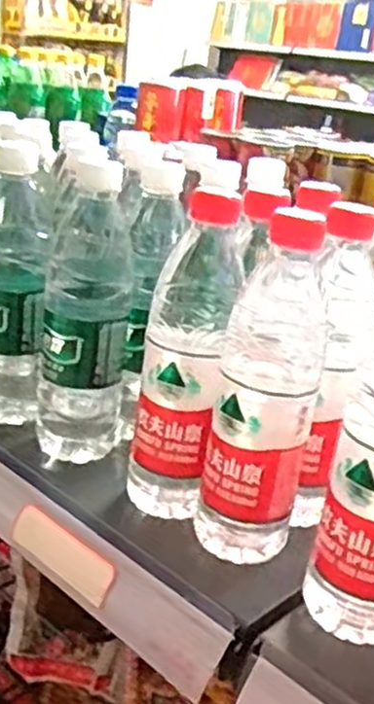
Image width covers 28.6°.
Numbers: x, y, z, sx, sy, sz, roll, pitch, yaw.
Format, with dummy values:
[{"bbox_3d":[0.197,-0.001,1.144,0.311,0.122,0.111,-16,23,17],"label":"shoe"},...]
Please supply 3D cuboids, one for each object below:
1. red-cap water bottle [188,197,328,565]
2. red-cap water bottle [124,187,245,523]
[{"bbox_3d":[0.048,0.028,0.459,0.061,0.220,0.057,11,23,13],"label":"red-cap water bottle"},{"bbox_3d":[-0.002,0.007,0.494,0.060,0.218,0.055,6,22,-1],"label":"red-cap water bottle"}]

